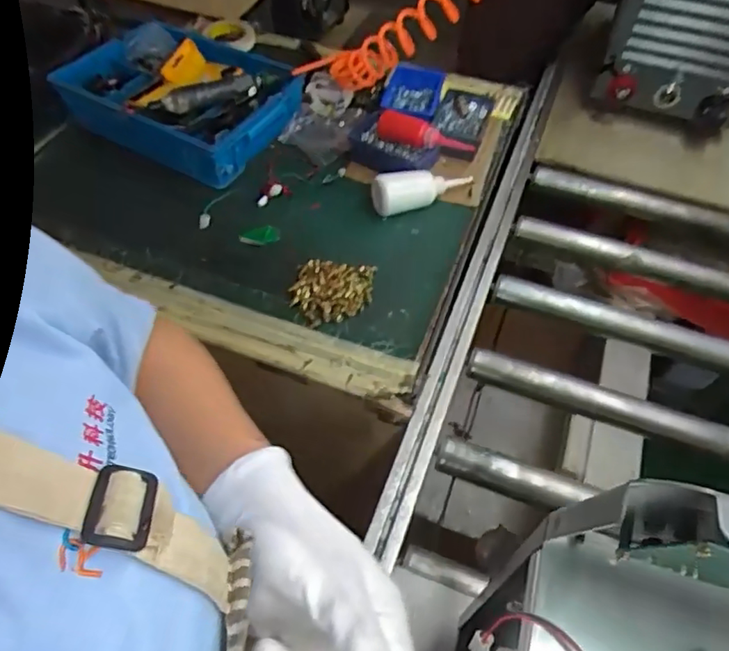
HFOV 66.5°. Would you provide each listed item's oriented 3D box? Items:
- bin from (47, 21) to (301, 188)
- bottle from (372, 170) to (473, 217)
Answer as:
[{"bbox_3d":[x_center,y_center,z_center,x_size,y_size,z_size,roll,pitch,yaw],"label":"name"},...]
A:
[{"bbox_3d":[-0.349,-0.417,1.008,0.409,0.090,0.260,24,56,15],"label":"bin"},{"bbox_3d":[0.096,-0.230,0.906,0.171,0.058,0.051,-19,56,-15],"label":"bottle"}]

